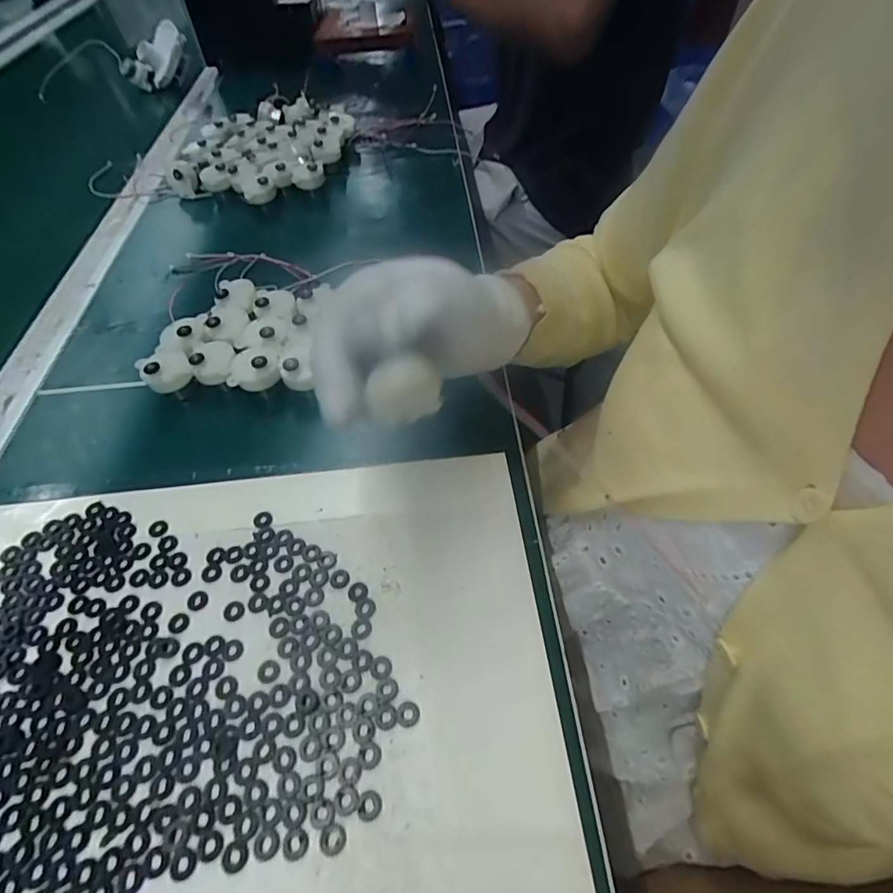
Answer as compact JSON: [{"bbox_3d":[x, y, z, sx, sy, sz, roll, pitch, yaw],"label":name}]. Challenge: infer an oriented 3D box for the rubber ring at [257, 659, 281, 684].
[{"bbox_3d":[-0.087,0.110,0.238,0.011,0.004,0.010,-1,53,2],"label":"rubber ring"}]

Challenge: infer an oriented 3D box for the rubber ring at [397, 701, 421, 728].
[{"bbox_3d":[-0.018,0.122,0.223,0.010,0.004,0.010,-1,53,2],"label":"rubber ring"}]

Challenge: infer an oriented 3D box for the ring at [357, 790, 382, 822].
[{"bbox_3d":[-0.032,0.151,0.204,0.010,0.004,0.010,-1,53,2],"label":"ring"}]

